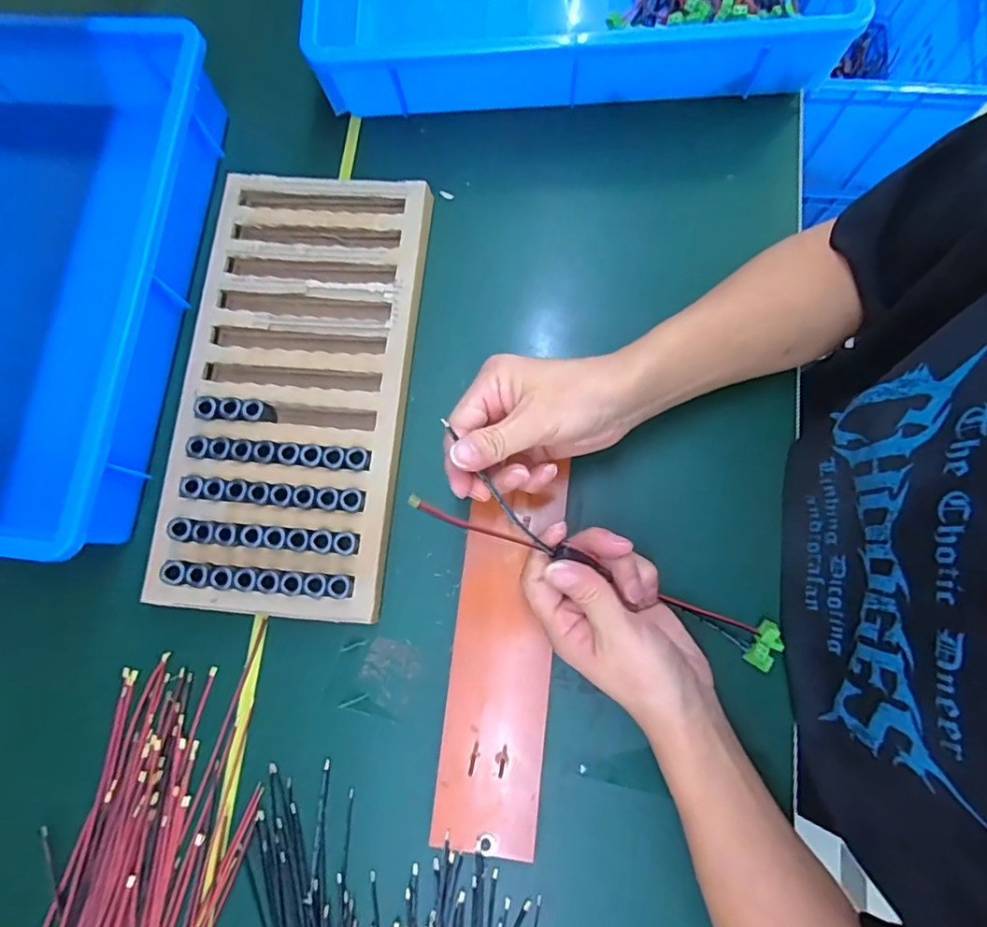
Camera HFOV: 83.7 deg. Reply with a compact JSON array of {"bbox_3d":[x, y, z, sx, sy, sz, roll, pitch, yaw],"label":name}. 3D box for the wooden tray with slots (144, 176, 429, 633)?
[{"bbox_3d":[-0.157,-0.067,0.443,0.178,0.026,0.358,5,79,4],"label":"wooden tray with slots"}]

